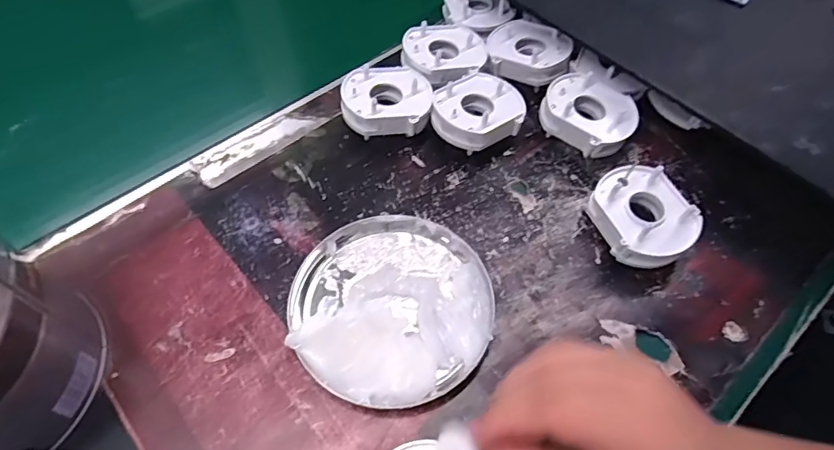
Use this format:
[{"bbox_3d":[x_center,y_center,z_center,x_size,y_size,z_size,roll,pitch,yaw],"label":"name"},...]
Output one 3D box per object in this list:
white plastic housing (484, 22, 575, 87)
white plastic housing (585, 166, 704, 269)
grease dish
[{"bbox_3d":[0.095,-0.147,0.428,0.070,0.022,0.049,23,59,13],"label":"white plastic housing"},{"bbox_3d":[0.156,-0.003,0.349,0.059,0.036,0.071,-18,59,-13],"label":"white plastic housing"},{"bbox_3d":[-0.017,0.048,0.321,0.126,0.026,0.125,1,57,-1],"label":"grease dish"}]

